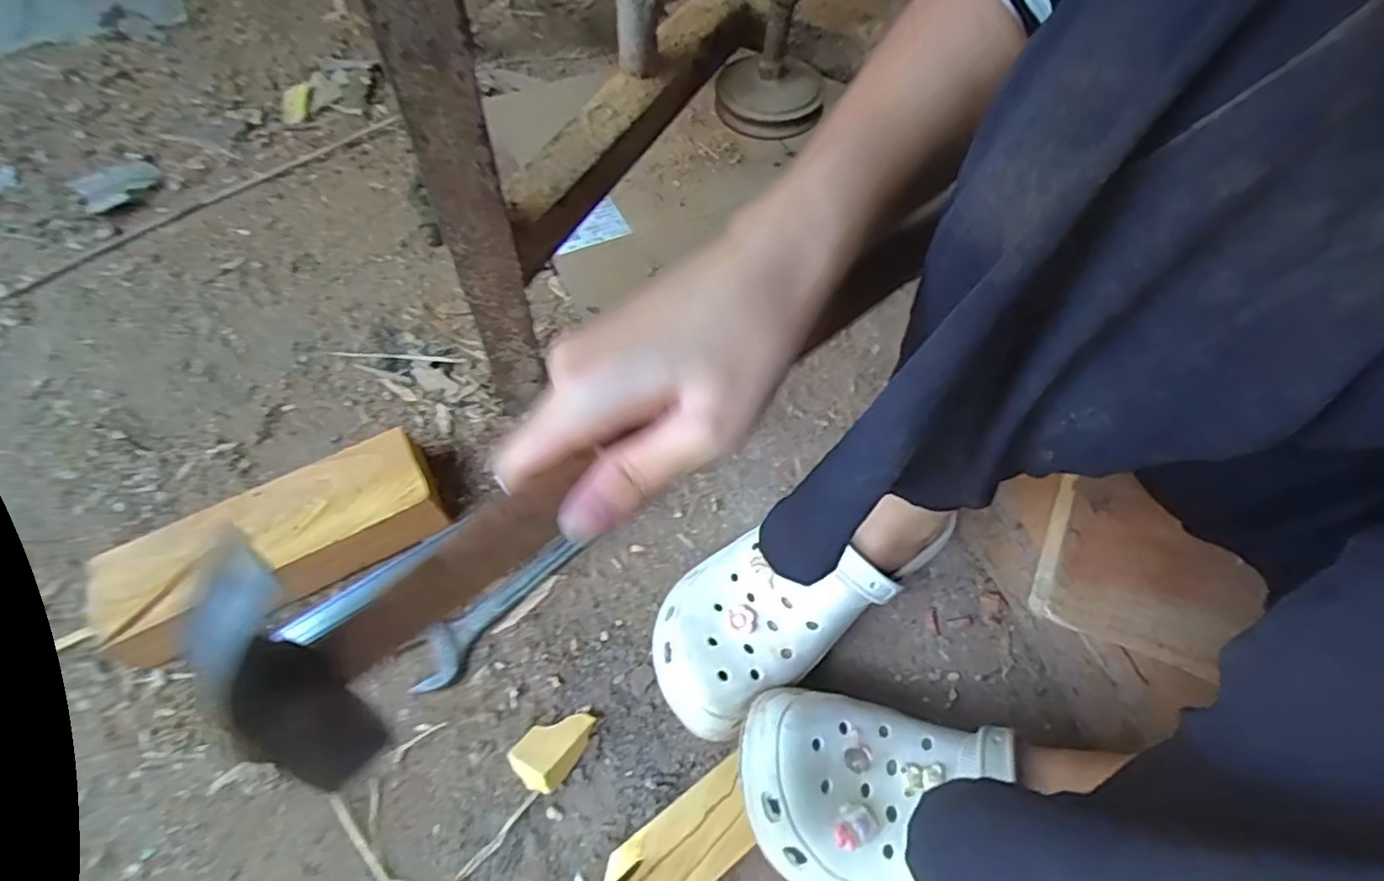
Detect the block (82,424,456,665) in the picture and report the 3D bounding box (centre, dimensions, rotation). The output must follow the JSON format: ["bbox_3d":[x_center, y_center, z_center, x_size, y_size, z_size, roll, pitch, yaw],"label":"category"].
[{"bbox_3d":[-0.284,0.070,0.451,0.219,0.048,0.072,-25,64,-14],"label":"block"}]

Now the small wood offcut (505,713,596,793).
[{"bbox_3d":[-0.085,0.194,0.411,0.053,0.022,0.036,-29,66,-15],"label":"small wood offcut"}]

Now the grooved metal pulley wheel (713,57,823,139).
[{"bbox_3d":[0.061,-0.273,0.518,0.082,0.025,0.080,2,62,-4],"label":"grooved metal pulley wheel"}]

